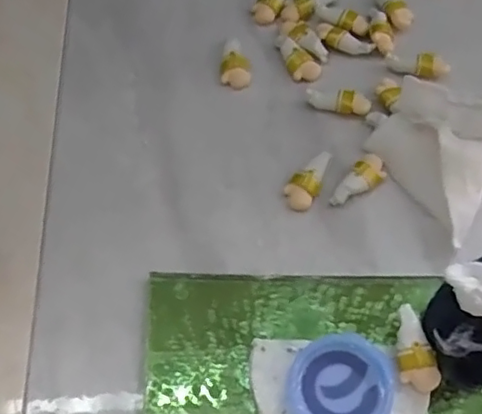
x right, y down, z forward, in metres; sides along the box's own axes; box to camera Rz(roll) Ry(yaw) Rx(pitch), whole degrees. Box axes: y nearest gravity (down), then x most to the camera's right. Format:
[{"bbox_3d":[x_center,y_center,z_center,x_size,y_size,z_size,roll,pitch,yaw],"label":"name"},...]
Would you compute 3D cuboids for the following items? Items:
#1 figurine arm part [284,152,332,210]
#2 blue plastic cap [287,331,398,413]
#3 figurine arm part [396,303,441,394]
[{"bbox_3d":[0.022,-0.009,0.189,0.009,0.006,0.020,34,70,18],"label":"figurine arm part"},{"bbox_3d":[0.026,0.047,0.155,0.026,0.008,0.027,-1,64,3],"label":"blue plastic cap"},{"bbox_3d":[0.046,0.037,0.156,0.011,0.007,0.021,3,64,5],"label":"figurine arm part"}]

